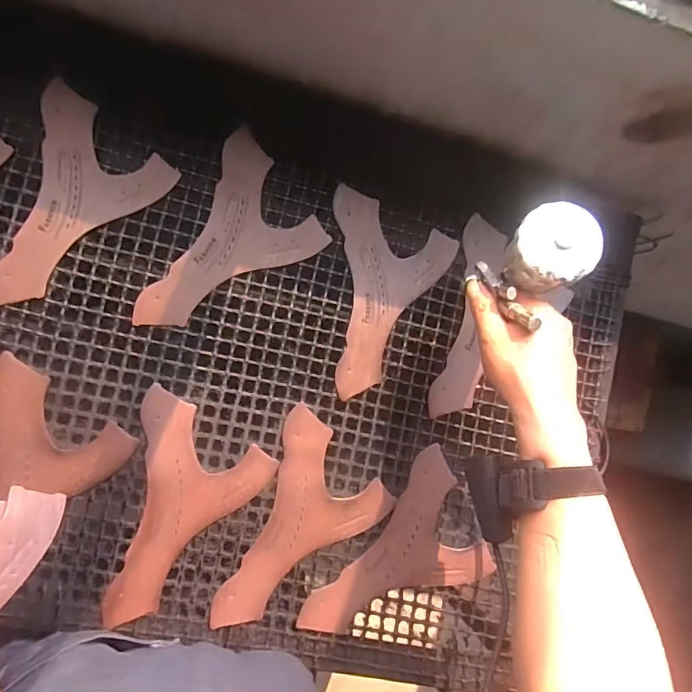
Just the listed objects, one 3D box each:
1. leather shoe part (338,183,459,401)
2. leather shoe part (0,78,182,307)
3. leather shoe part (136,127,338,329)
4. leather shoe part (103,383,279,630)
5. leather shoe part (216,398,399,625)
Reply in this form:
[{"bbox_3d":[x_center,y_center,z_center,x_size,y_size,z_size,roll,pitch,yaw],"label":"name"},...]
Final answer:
[{"bbox_3d":[0.022,-0.056,0.561,0.146,0.005,0.215,25,83,-7],"label":"leather shoe part"},{"bbox_3d":[-0.303,-0.148,0.502,0.150,0.011,0.215,38,82,-5],"label":"leather shoe part"},{"bbox_3d":[-0.146,-0.114,0.530,0.211,0.008,0.147,-38,93,-9],"label":"leather shoe part"},{"bbox_3d":[-0.194,0.170,0.507,0.149,0.006,0.210,36,80,-7],"label":"leather shoe part"},{"bbox_3d":[-0.072,0.192,0.528,0.213,0.005,0.146,-44,94,-11],"label":"leather shoe part"}]

